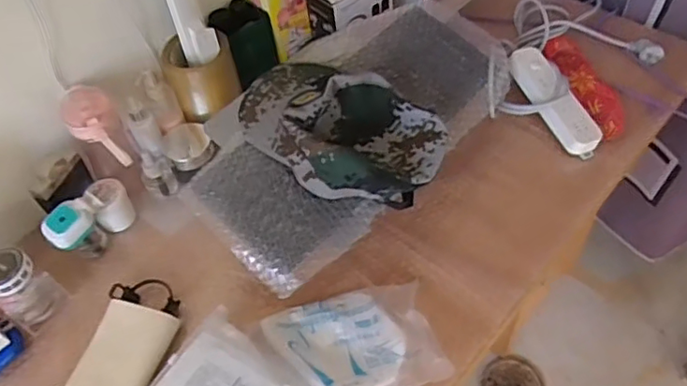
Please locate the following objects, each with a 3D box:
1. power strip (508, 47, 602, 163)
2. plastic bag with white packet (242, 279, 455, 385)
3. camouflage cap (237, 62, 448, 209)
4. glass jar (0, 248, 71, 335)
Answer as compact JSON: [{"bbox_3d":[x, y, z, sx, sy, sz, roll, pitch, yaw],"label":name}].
[{"bbox_3d":[0.325,-0.145,0.903,0.057,0.032,0.195,-25,73,-12],"label":"power strip"},{"bbox_3d":[0.004,0.188,0.715,0.210,0.056,0.146,-14,54,-5],"label":"plastic bag with white packet"},{"bbox_3d":[-0.012,-0.077,0.770,0.281,0.076,0.169,27,61,23],"label":"camouflage cap"},{"bbox_3d":[-0.422,0.123,0.769,0.066,0.089,0.068,29,61,24],"label":"glass jar"}]

